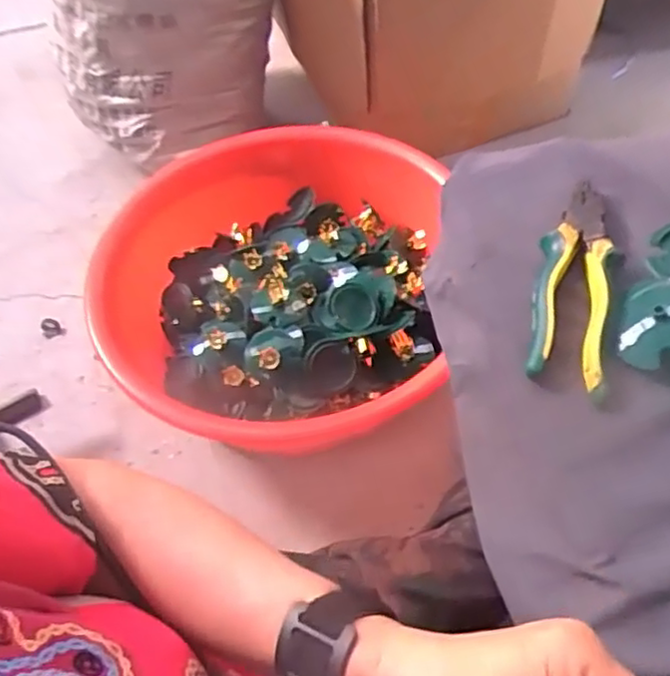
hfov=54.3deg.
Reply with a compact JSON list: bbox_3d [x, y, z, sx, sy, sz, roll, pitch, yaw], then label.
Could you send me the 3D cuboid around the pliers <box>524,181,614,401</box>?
[{"bbox_3d":[0.175,-0.042,0.480,0.050,0.023,0.173,9,57,12],"label":"pliers"}]

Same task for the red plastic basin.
[{"bbox_3d":[-0.104,-0.075,0.996,0.492,0.157,0.544,1,56,6],"label":"red plastic basin"}]

